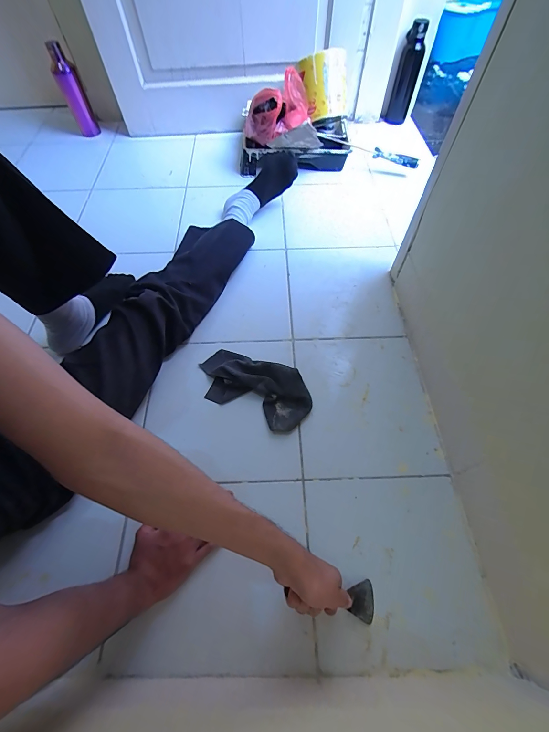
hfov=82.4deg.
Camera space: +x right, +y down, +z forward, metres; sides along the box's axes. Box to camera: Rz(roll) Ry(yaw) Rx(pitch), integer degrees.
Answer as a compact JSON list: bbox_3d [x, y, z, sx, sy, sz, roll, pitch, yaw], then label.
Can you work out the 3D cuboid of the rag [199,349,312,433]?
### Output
[{"bbox_3d":[-0.044,0.040,0.622,0.233,0.039,0.114,23,63,14],"label":"rag"}]

